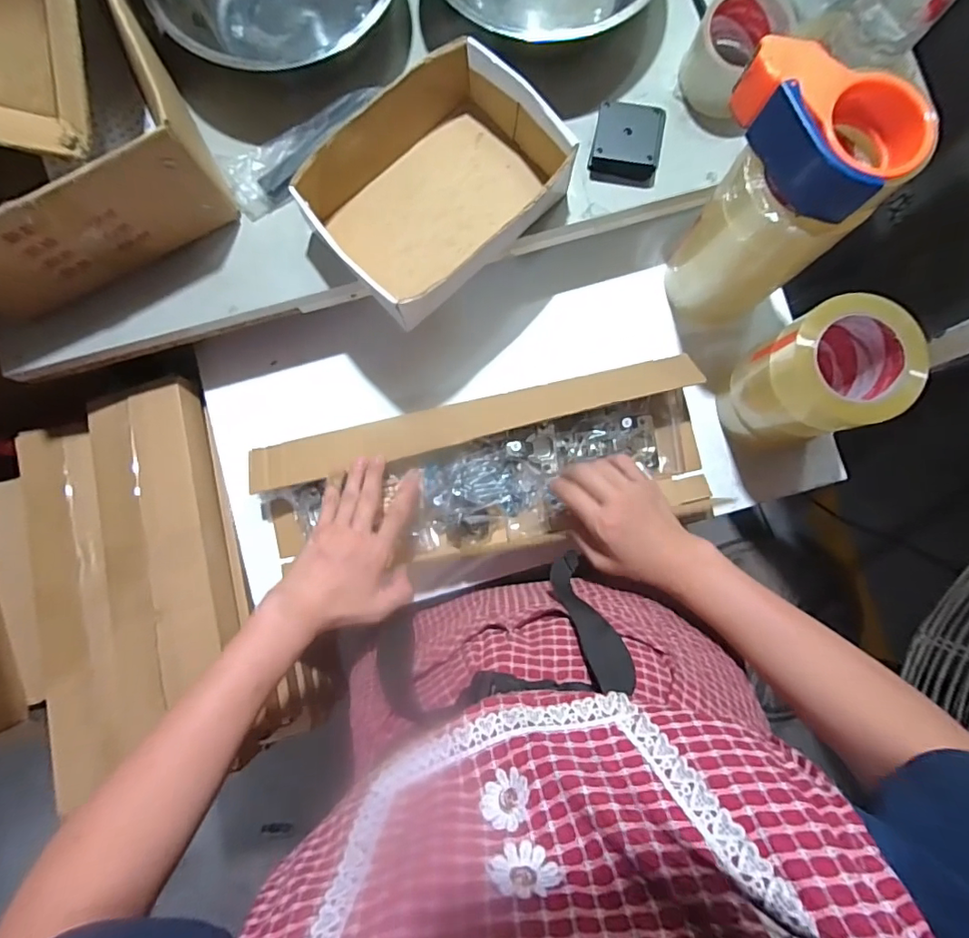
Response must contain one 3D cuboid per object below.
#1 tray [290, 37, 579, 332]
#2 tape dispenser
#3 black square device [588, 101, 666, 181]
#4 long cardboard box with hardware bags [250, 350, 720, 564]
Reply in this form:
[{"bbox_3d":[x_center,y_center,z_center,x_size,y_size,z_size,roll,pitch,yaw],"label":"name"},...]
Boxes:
[{"bbox_3d":[-0.047,-0.273,0.491,0.234,0.068,0.171,-44,86,-4],"label":"tray"},{"bbox_3d":[0.263,-0.265,0.388,0.084,0.058,0.137,-32,86,-3],"label":"tape dispenser"},{"bbox_3d":[0.144,-0.331,0.511,0.068,0.025,0.061,8,85,1],"label":"black square device"},{"bbox_3d":[-0.002,0.010,0.561,0.498,0.062,0.173,-10,85,-1],"label":"long cardboard box with hardware bags"}]

